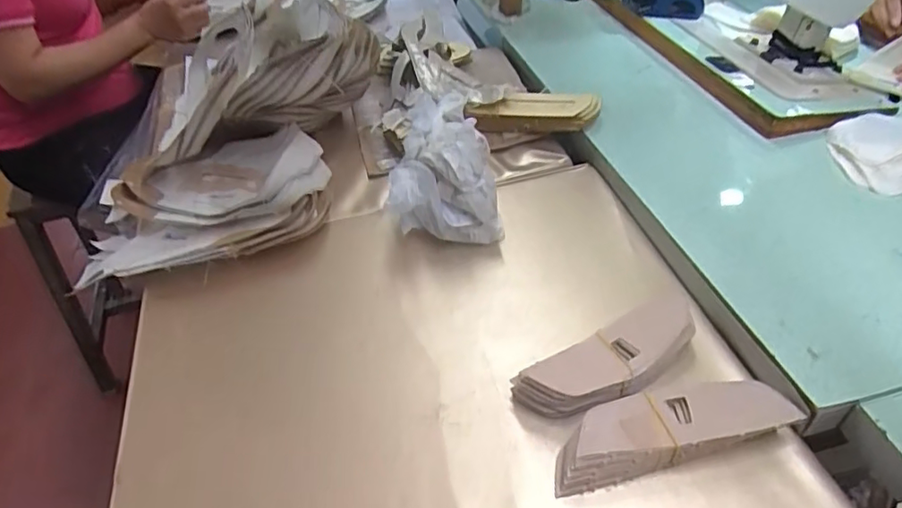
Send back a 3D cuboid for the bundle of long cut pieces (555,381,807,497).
[{"bbox_3d":[0.164,0.133,0.452,0.180,0.037,0.049,-13,44,-6],"label":"bundle of long cut pieces"}]

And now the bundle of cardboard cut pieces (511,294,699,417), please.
[{"bbox_3d":[0.137,0.089,0.495,0.168,0.023,0.055,-22,46,-15],"label":"bundle of cardboard cut pieces"}]

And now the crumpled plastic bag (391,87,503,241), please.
[{"bbox_3d":[-0.010,-0.102,0.666,0.115,0.104,0.175,-4,44,3],"label":"crumpled plastic bag"}]

